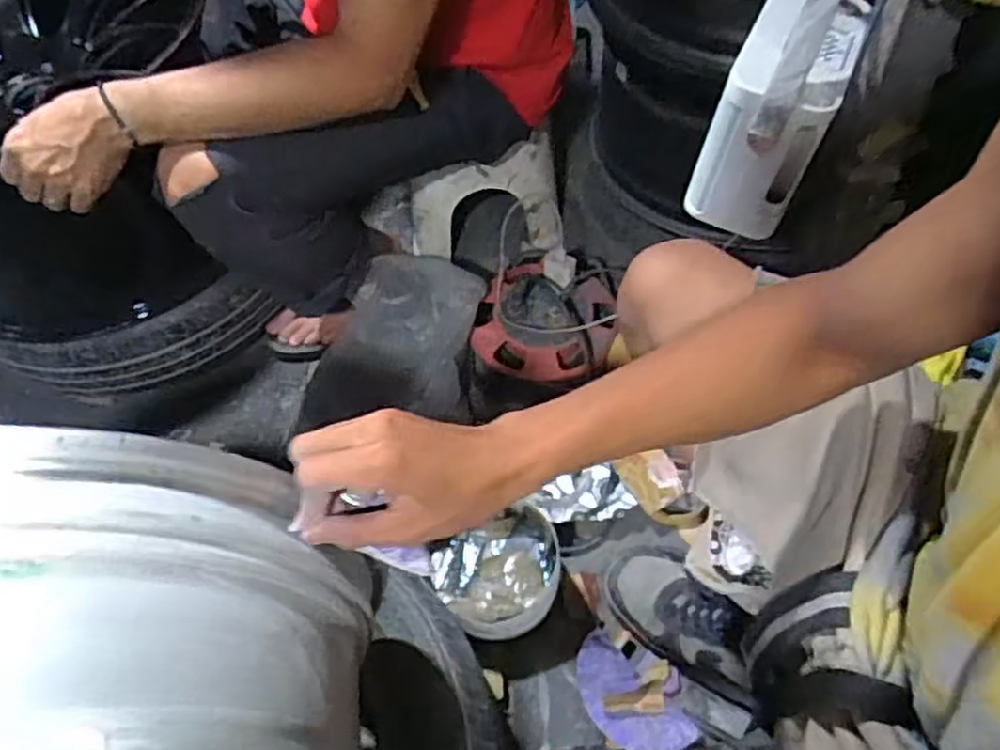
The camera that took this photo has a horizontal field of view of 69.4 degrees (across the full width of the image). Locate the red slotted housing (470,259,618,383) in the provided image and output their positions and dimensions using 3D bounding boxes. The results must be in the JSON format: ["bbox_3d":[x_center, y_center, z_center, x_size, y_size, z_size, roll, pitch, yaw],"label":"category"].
[{"bbox_3d":[0.061,-0.088,0.960,0.185,0.075,0.184,-2,55,3],"label":"red slotted housing"}]

